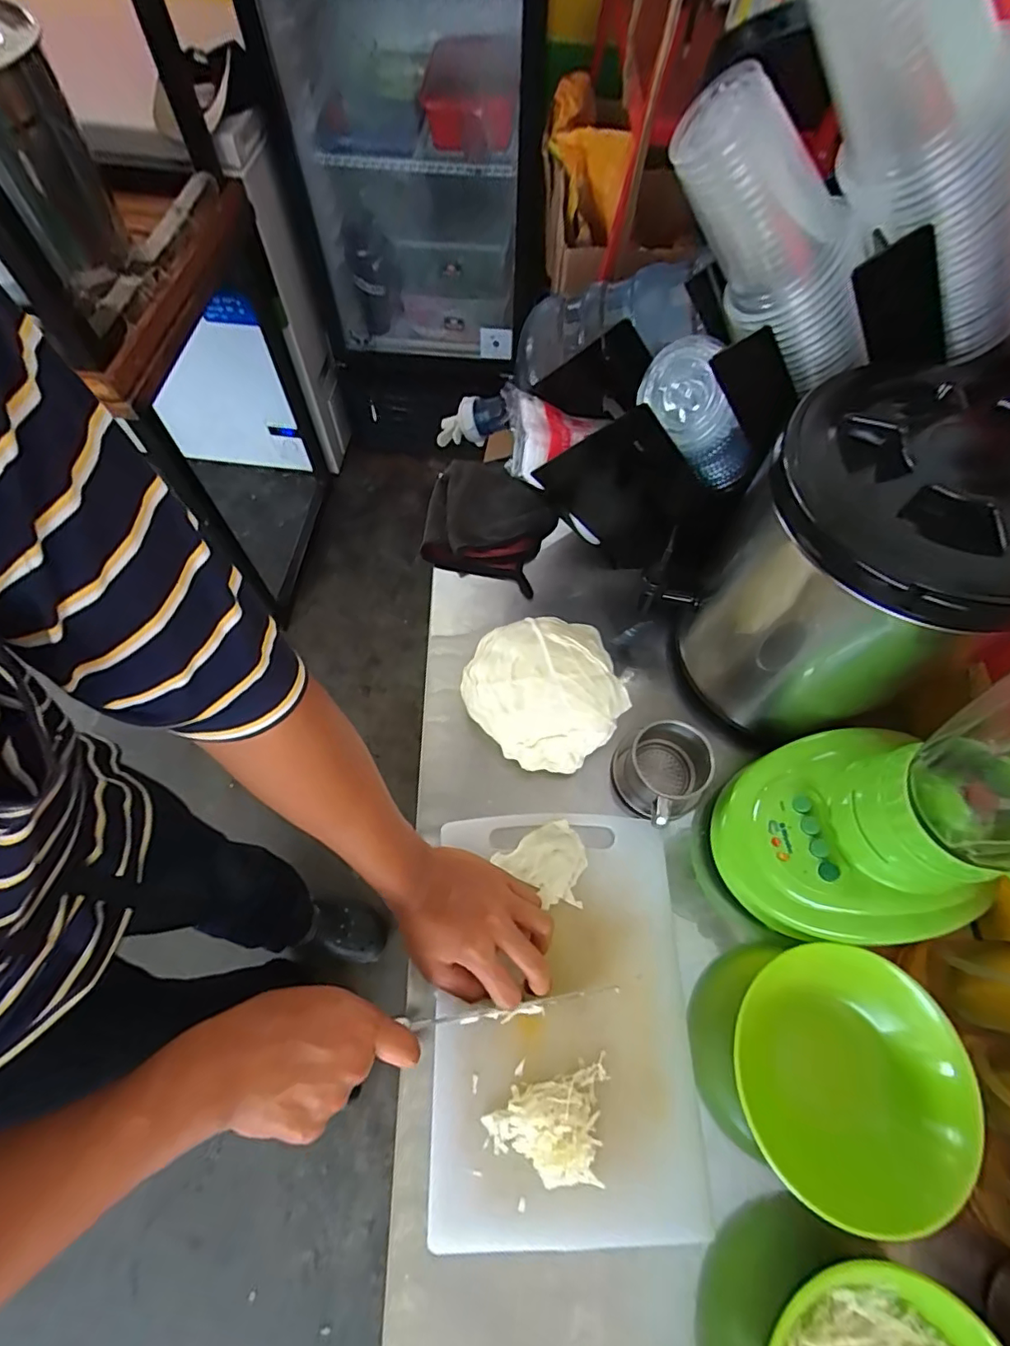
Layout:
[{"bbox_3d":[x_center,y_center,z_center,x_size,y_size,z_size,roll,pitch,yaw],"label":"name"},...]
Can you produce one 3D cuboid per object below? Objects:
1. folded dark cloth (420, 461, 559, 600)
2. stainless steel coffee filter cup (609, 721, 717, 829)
[{"bbox_3d":[-0.023,-0.190,0.677,0.159,0.034,0.163,16,65,6],"label":"folded dark cloth"},{"bbox_3d":[0.154,0.095,0.532,0.081,0.073,0.083,1,65,-1],"label":"stainless steel coffee filter cup"}]

